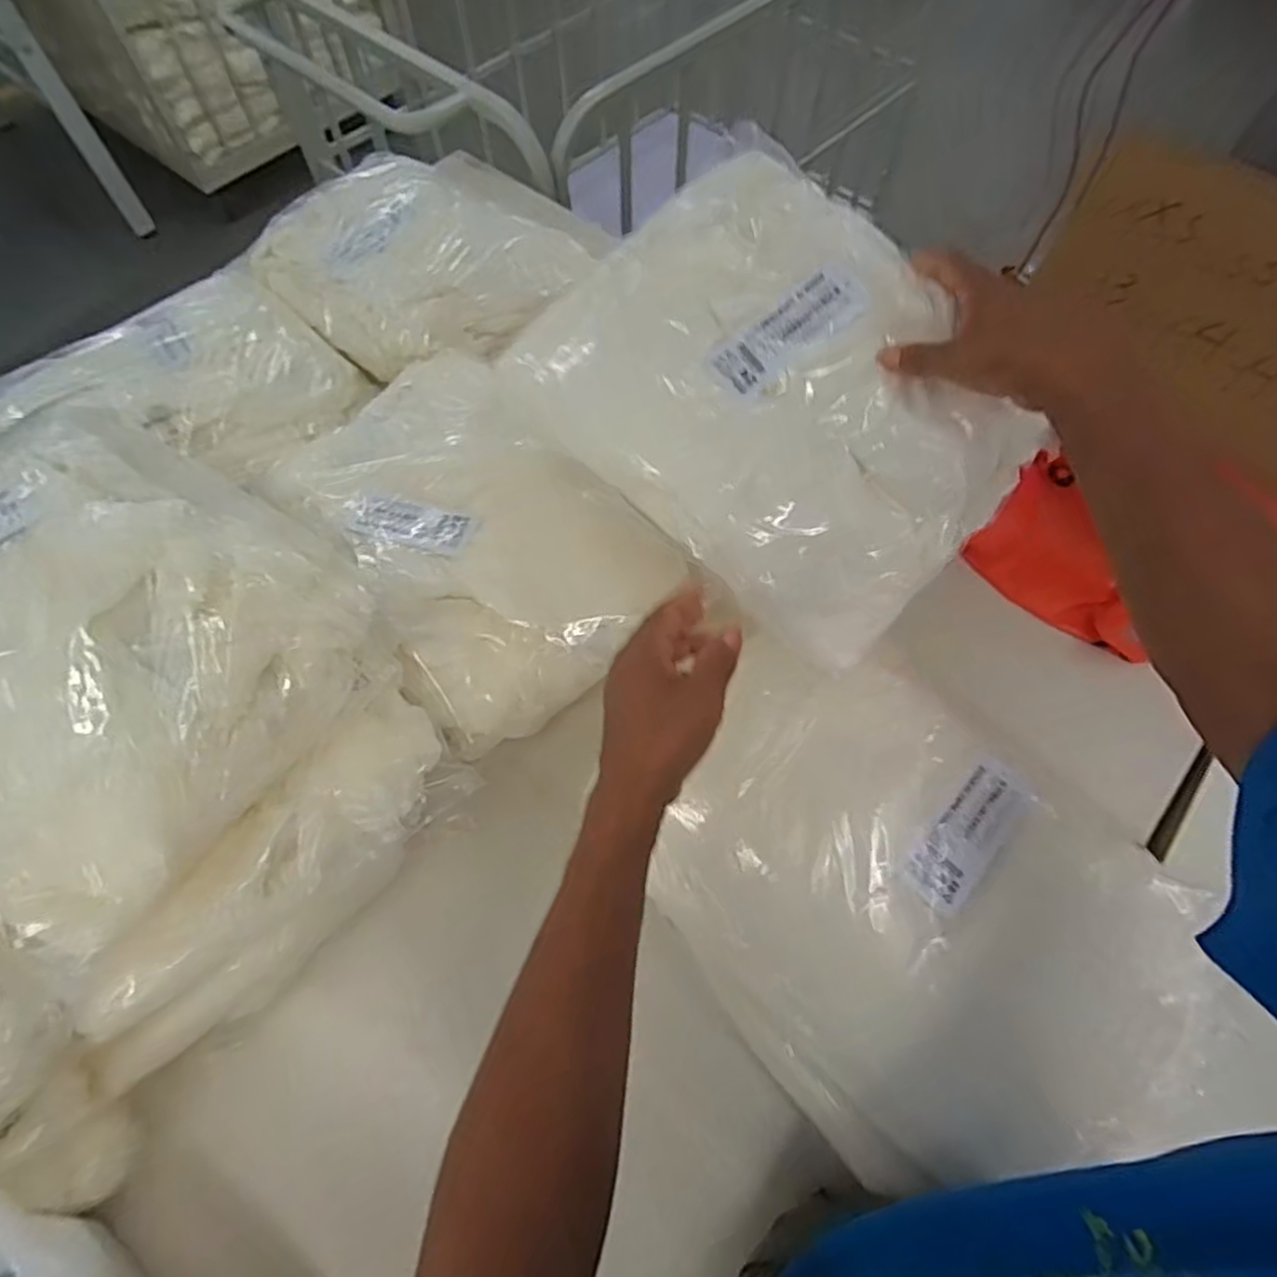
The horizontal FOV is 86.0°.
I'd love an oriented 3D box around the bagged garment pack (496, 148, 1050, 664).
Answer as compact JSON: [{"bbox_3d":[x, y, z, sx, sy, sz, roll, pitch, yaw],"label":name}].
[{"bbox_3d":[0.099,-0.187,0.527,0.366,0.051,0.257,44,96,9],"label":"bagged garment pack"}]

